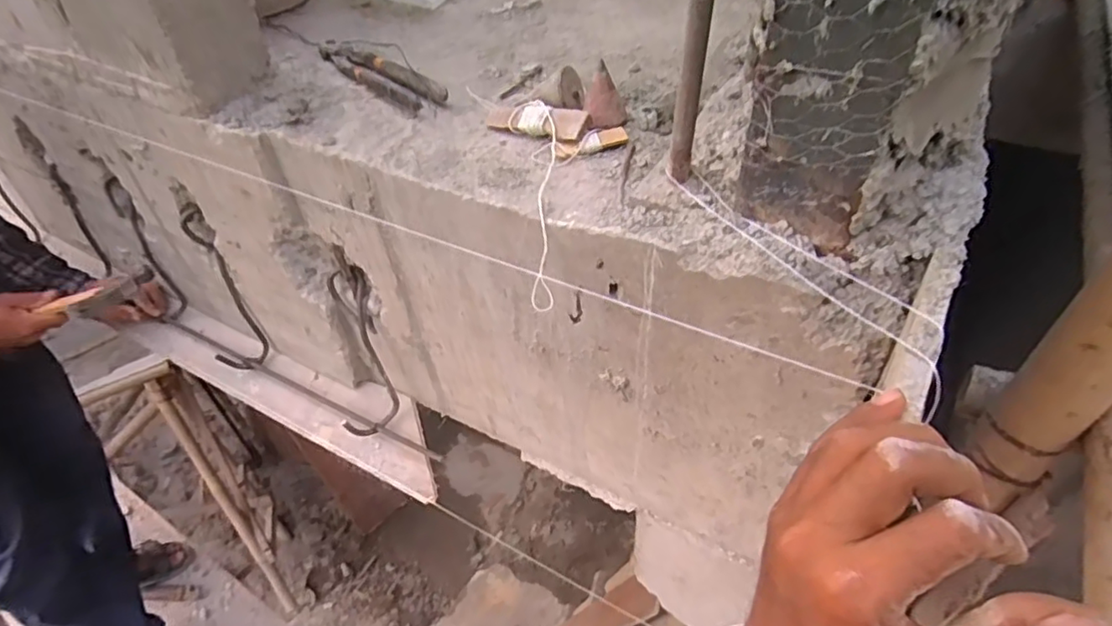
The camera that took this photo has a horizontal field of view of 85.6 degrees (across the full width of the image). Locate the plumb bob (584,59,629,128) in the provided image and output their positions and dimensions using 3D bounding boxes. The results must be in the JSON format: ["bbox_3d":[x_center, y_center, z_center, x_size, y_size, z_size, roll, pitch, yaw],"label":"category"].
[{"bbox_3d":[0.046,-0.194,0.537,0.040,0.047,0.037,3,44,7],"label":"plumb bob"}]

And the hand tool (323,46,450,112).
[{"bbox_3d":[-0.192,-0.255,0.640,0.206,0.016,0.040,33,55,32],"label":"hand tool"}]

